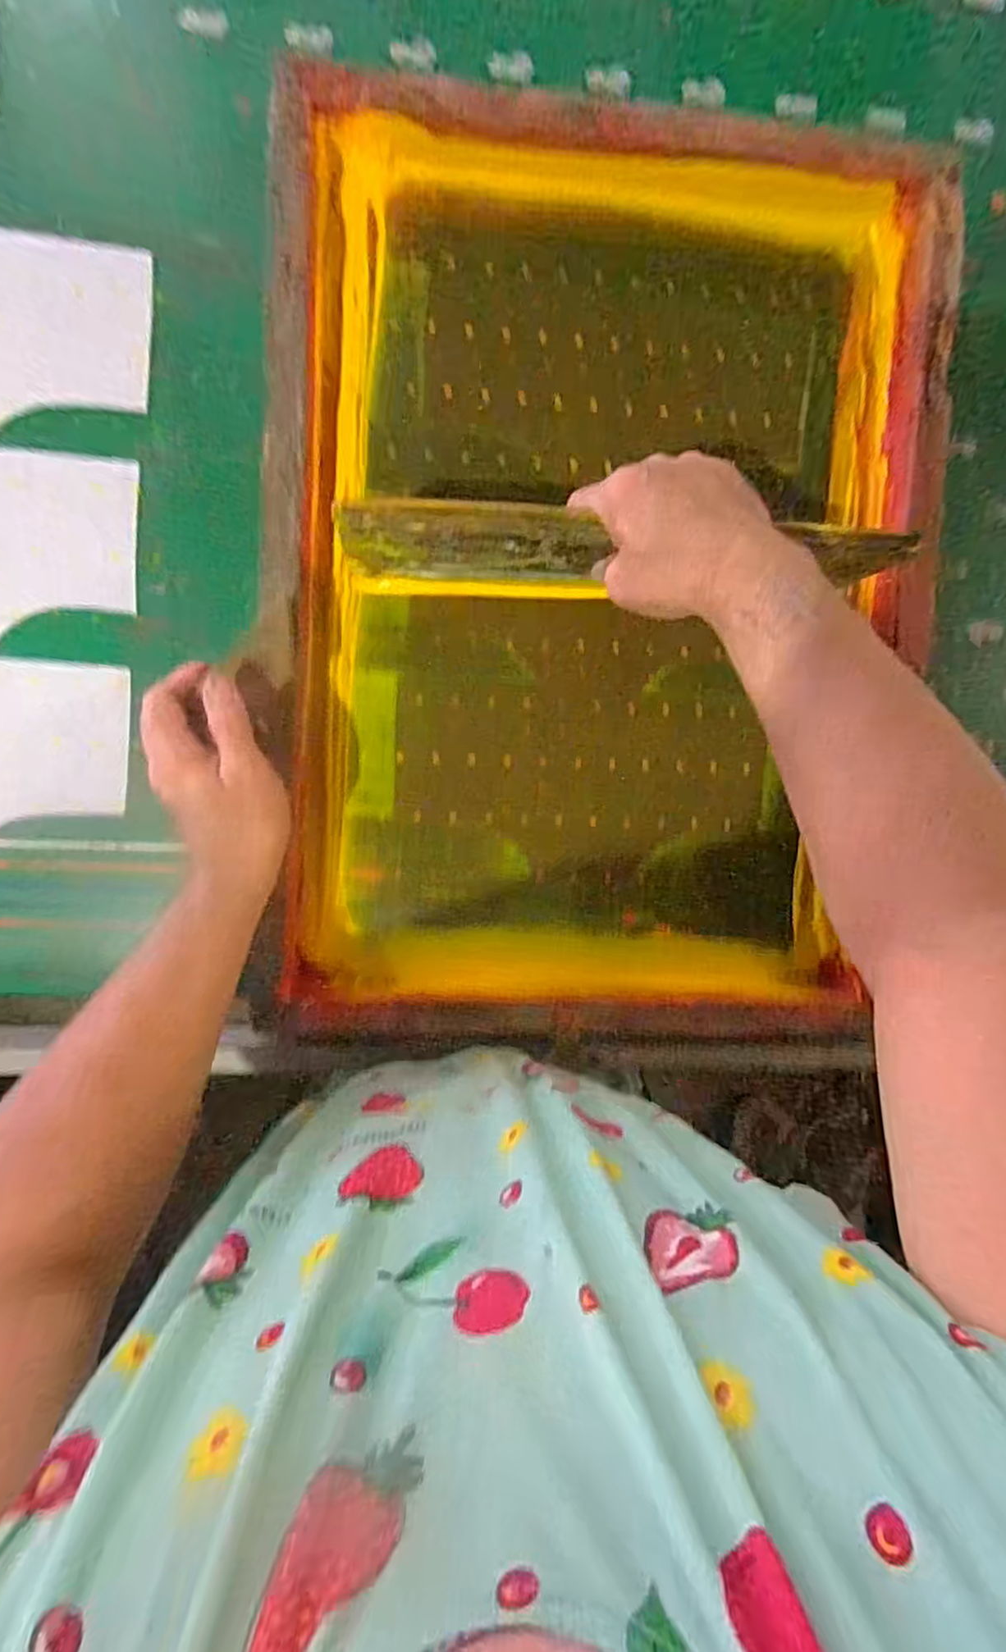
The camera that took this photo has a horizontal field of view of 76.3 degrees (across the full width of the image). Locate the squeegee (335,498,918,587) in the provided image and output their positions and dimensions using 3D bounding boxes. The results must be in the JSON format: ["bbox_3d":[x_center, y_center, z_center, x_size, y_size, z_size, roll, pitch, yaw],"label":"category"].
[{"bbox_3d":[0.081,-0.193,0.463,0.376,0.120,0.025,0,93,-5],"label":"squeegee"}]

